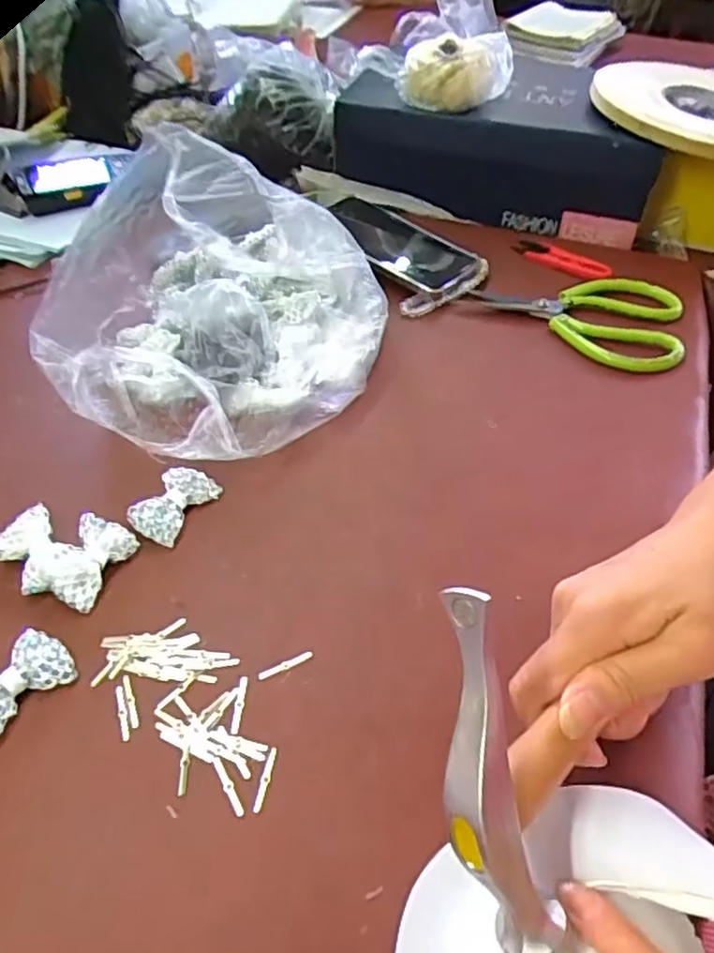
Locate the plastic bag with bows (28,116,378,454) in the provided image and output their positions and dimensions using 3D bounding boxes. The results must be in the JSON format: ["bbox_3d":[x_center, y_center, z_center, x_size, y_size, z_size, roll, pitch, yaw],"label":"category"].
[{"bbox_3d":[-0.117,-0.133,0.490,0.232,0.151,0.219,30,52,25],"label":"plastic bag with bows"}]

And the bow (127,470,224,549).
[{"bbox_3d":[-0.116,0.018,0.432,0.033,0.017,0.055,22,49,19],"label":"bow"}]

